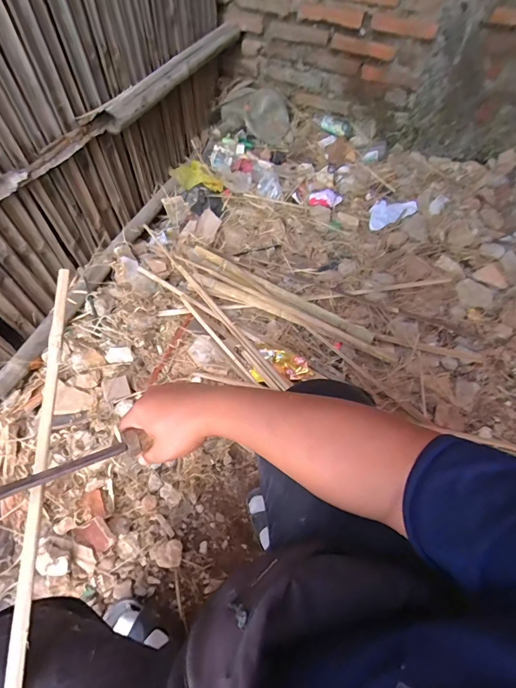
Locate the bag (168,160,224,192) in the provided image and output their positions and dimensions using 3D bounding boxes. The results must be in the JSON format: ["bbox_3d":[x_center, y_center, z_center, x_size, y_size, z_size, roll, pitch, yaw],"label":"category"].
[{"bbox_3d":[-0.214,-0.563,1.305,0.114,0.038,0.201,-32,65,-21],"label":"bag"}]

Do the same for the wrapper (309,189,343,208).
[{"bbox_3d":[0.227,-0.475,1.250,0.117,0.041,0.064,-5,59,-7],"label":"wrapper"}]

